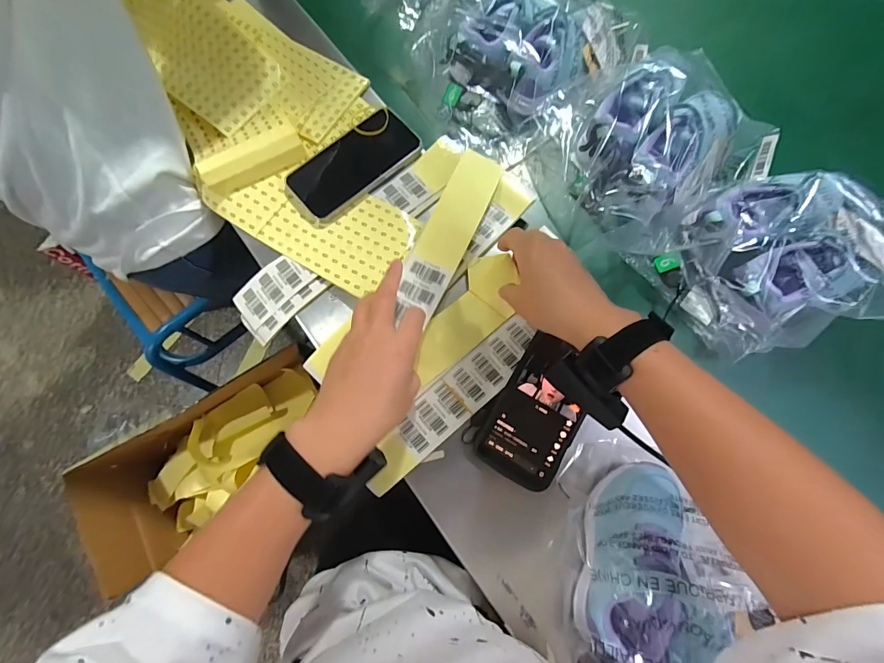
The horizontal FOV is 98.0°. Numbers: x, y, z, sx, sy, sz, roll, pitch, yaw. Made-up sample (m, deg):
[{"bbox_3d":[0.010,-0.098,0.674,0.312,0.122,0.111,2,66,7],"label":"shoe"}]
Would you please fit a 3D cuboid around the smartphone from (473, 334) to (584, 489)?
[{"bbox_3d":[0.096,0.083,0.391,0.081,0.018,0.138,31,85,4],"label":"smartphone"}]

